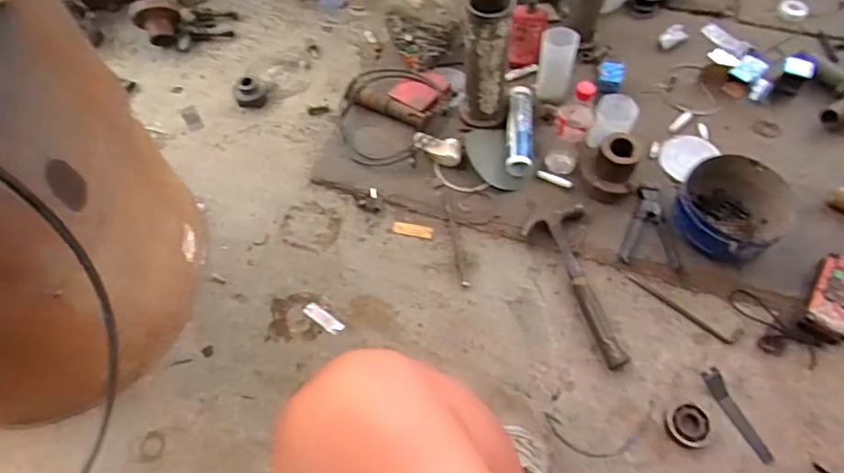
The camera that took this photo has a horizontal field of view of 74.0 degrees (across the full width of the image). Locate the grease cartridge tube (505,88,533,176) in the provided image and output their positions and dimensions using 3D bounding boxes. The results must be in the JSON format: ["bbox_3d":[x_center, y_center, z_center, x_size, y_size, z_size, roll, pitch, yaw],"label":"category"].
[{"bbox_3d":[0.216,-0.242,1.237,0.056,0.043,0.253,5,58,3],"label":"grease cartridge tube"}]

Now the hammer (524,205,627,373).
[{"bbox_3d":[0.298,0.087,1.045,0.116,0.028,0.328,-12,59,-7],"label":"hammer"}]

